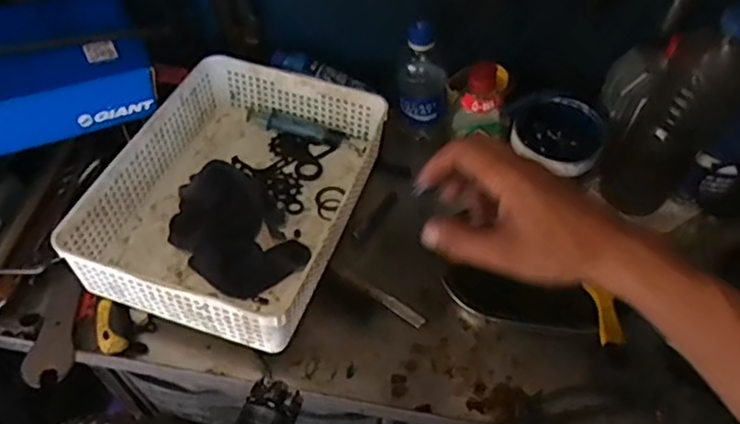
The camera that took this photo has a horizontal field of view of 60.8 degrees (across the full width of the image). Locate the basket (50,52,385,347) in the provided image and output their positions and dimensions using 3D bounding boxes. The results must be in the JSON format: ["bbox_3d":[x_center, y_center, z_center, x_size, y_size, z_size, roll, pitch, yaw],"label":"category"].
[{"bbox_3d":[-0.143,-0.023,0.711,0.242,0.092,0.329,15,55,12],"label":"basket"}]

